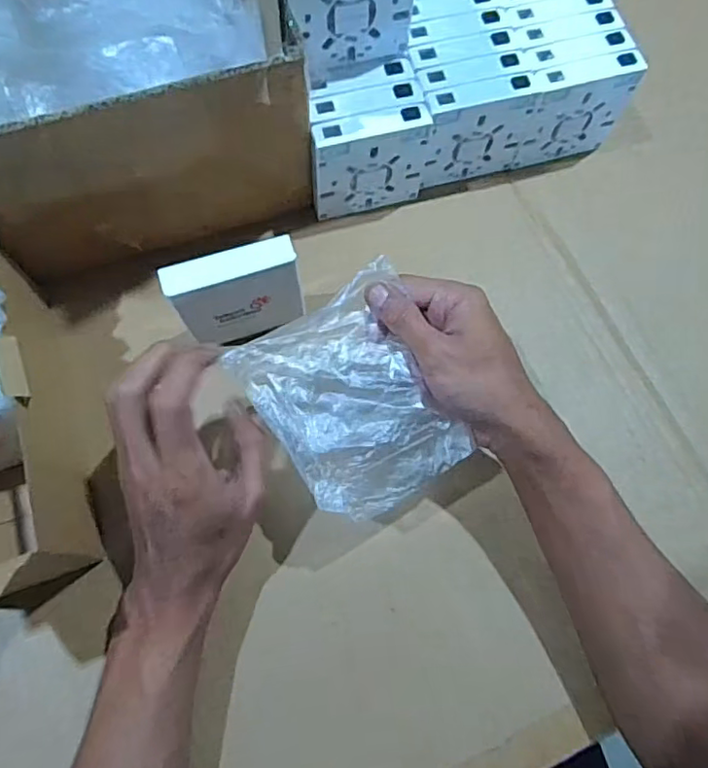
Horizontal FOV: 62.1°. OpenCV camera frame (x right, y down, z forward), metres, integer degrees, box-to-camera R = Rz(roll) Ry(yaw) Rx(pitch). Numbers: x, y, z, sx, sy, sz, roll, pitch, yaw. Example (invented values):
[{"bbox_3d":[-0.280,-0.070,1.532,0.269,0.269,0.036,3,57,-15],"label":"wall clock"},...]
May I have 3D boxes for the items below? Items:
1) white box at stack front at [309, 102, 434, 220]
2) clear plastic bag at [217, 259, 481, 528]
[{"bbox_3d":[0.011,-0.169,0.453,0.087,0.083,0.023,-15,74,-7],"label":"white box at stack front"},{"bbox_3d":[0.003,0.009,0.356,0.107,0.028,0.128,-30,76,-11],"label":"clear plastic bag"}]

